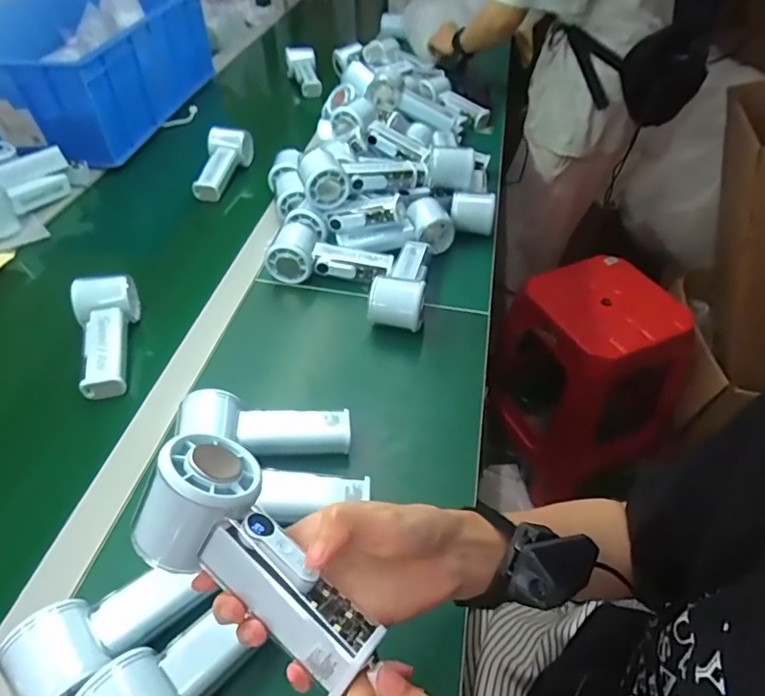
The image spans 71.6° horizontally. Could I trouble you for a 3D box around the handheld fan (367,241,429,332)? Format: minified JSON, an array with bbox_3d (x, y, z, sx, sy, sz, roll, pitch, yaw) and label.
[{"bbox_3d":[0.026,-0.085,0.638,0.060,0.055,0.151,8,46,7],"label":"handheld fan"}]

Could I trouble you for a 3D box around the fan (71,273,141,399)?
[{"bbox_3d":[-0.297,-0.010,0.568,0.057,0.050,0.135,-9,60,-9],"label":"fan"}]

